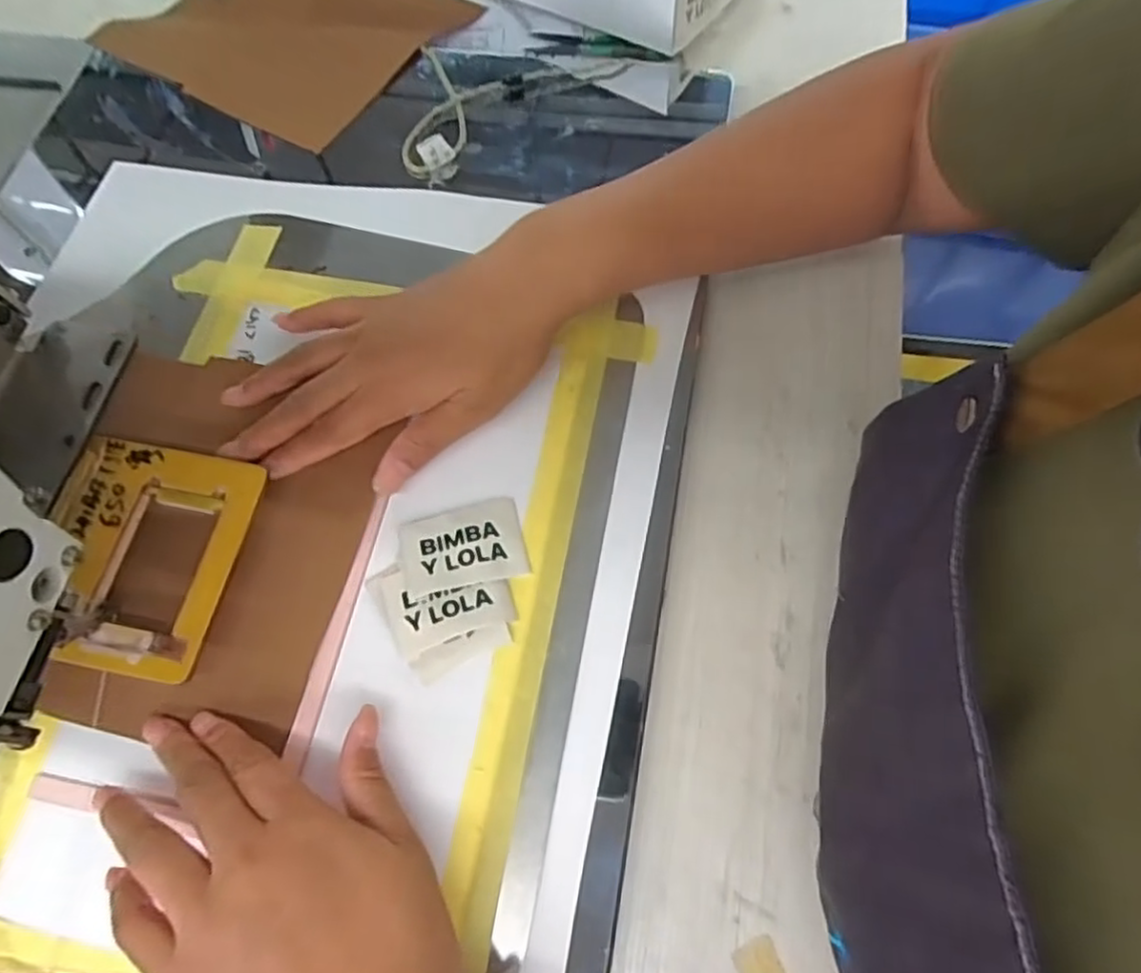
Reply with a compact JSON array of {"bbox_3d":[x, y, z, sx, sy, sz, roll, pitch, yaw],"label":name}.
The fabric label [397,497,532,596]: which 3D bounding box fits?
[{"bbox_3d":[-0.053,0.028,0.331,0.059,0.005,0.043,-13,59,-7],"label":"fabric label"}]

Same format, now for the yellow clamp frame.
[{"bbox_3d":[-0.202,0.031,0.322,0.086,0.008,0.105,12,68,-1],"label":"yellow clamp frame"}]

